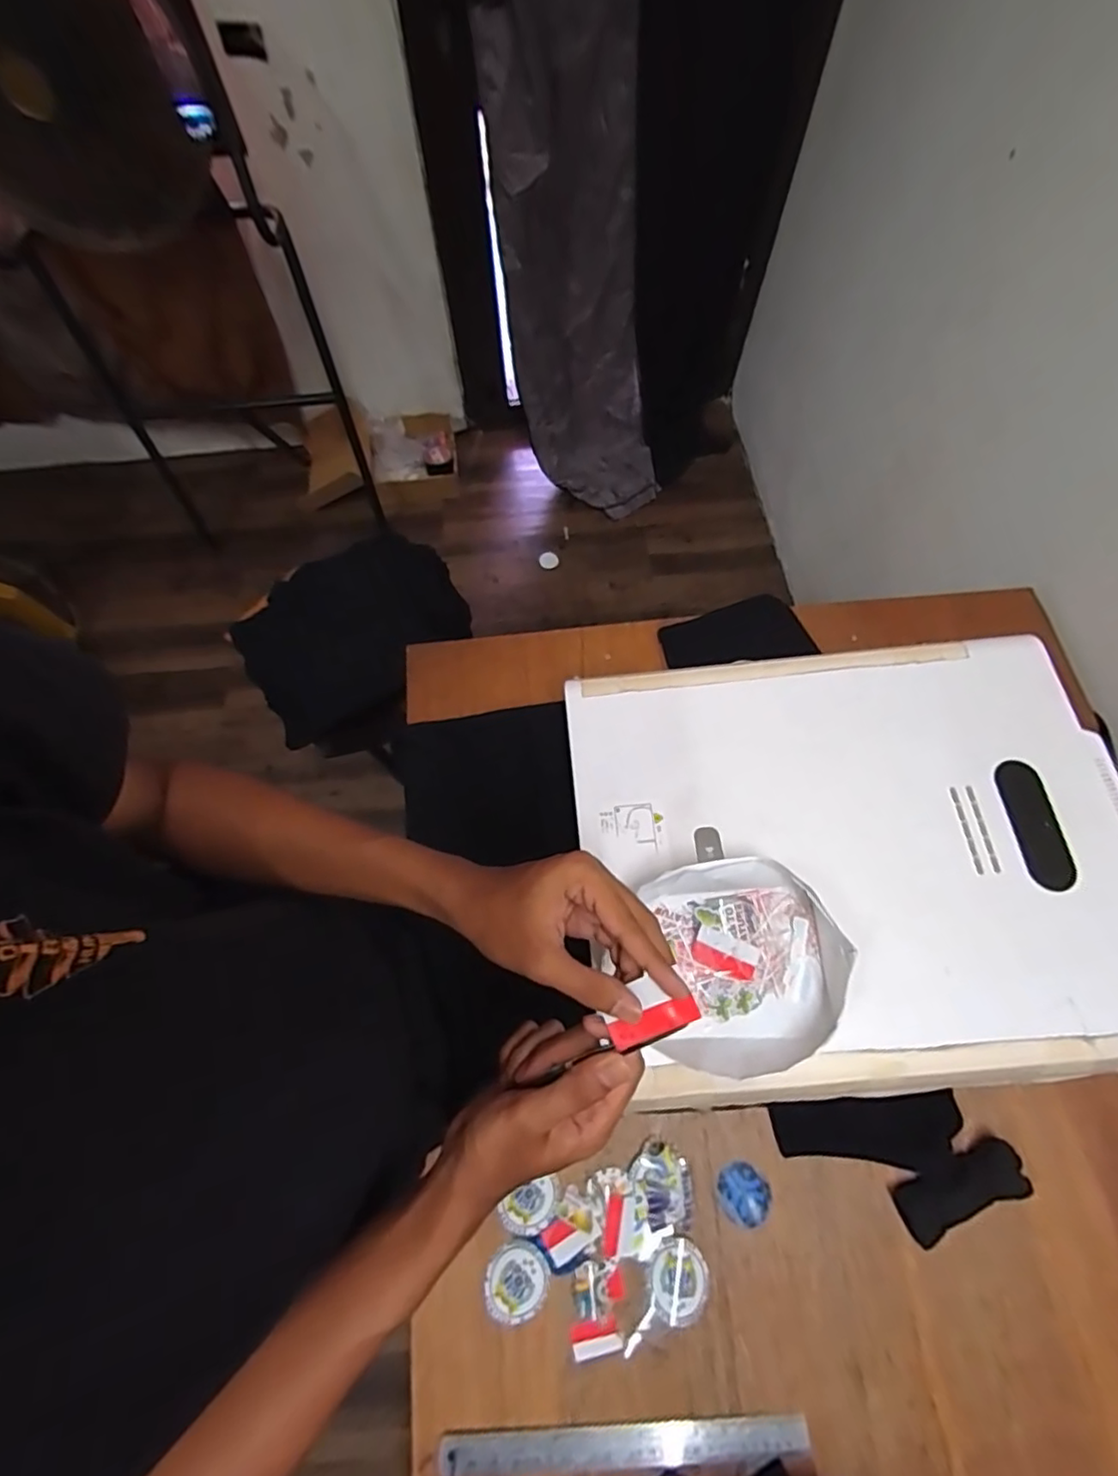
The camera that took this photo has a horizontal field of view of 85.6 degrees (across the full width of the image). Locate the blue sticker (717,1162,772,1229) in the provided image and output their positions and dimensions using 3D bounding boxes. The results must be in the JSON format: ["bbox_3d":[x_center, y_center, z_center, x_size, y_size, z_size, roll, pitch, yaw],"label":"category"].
[{"bbox_3d":[0.188,0.460,0.609,0.050,0.006,0.057,-26,68,-8],"label":"blue sticker"}]

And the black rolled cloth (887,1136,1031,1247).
[{"bbox_3d":[0.395,0.444,0.593,0.127,0.019,0.048,-21,68,-6],"label":"black rolled cloth"}]

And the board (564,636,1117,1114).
[{"bbox_3d":[0.277,0.100,0.568,0.499,0.026,0.404,-5,67,1],"label":"board"}]

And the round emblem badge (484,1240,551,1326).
[{"bbox_3d":[-0.040,0.528,0.586,0.061,0.008,0.061,-1,67,2],"label":"round emblem badge"}]

